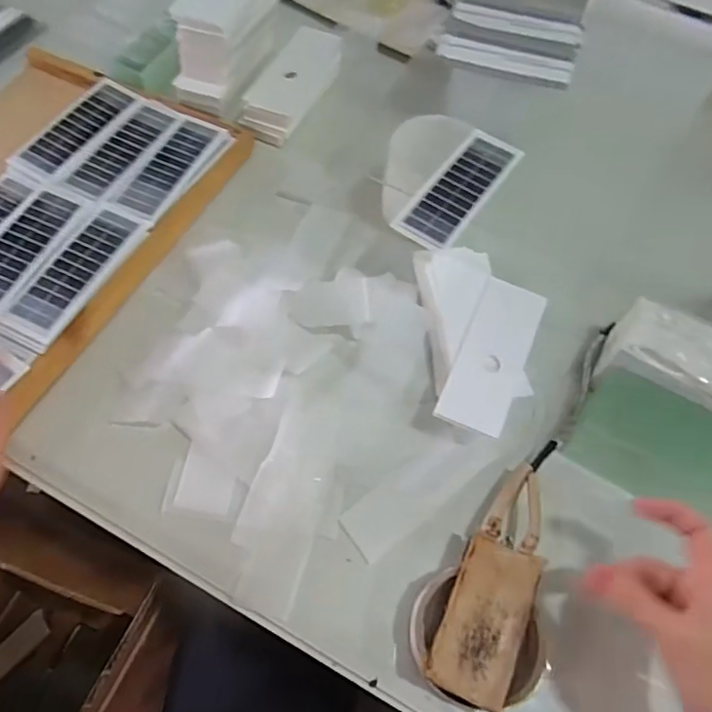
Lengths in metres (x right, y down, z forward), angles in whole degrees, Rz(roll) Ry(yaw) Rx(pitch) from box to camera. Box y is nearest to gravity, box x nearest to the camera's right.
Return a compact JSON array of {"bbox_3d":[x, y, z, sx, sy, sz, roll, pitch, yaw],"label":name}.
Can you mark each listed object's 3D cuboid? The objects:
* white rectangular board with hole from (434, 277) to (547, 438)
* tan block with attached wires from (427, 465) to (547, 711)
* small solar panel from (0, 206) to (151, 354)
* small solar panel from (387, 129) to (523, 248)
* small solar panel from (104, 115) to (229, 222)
[{"bbox_3d":[0.115,-0.003,0.459,0.053,0.006,0.142,23,62,10],"label":"white rectangular board with hole"},{"bbox_3d":[0.100,0.155,0.396,0.054,0.037,0.165,22,64,9],"label":"tan block with attached wires"},{"bbox_3d":[-0.243,-0.070,0.478,0.053,0.007,0.143,25,65,5],"label":"small solar panel"},{"bbox_3d":[0.091,-0.145,0.477,0.052,0.008,0.136,34,66,15],"label":"small solar panel"},{"bbox_3d":[-0.188,-0.190,0.552,0.057,0.009,0.141,23,62,9],"label":"small solar panel"}]

